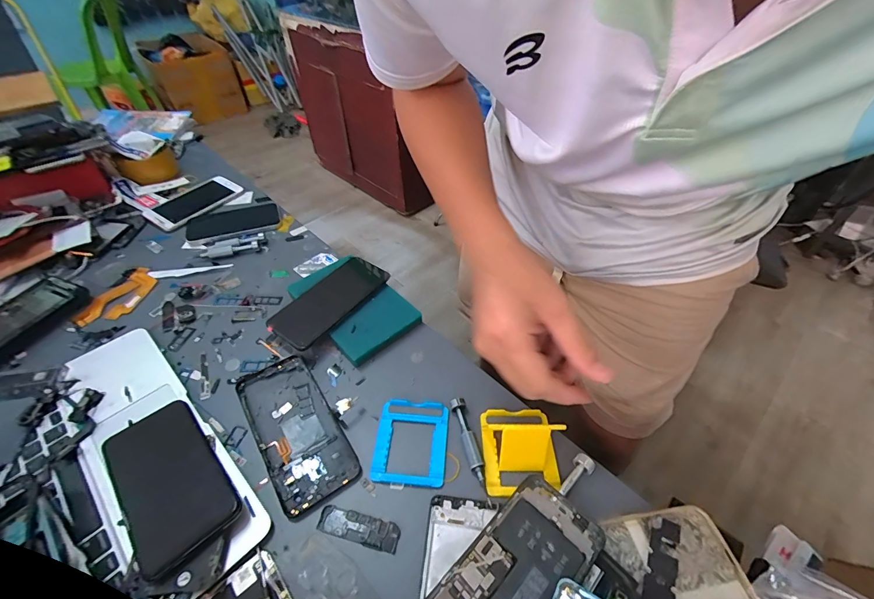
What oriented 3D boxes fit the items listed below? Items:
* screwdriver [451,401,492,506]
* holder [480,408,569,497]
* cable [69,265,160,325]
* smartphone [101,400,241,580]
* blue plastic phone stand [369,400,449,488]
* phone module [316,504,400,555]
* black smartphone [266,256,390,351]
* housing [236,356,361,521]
[{"bbox_3d":[0.033,0.147,0.377,0.015,0.011,0.103,-10,47,-8],"label":"screwdriver"},{"bbox_3d":[0.081,0.135,0.363,0.069,0.054,0.083,0,47,1],"label":"holder"},{"bbox_3d":[-0.443,-0.002,0.529,0.059,0.007,0.109,17,50,17],"label":"cable"},{"bbox_3d":[-0.248,0.161,0.348,0.076,0.010,0.162,-27,46,-37],"label":"smartphone"},{"bbox_3d":[-0.027,0.144,0.388,0.073,0.007,0.084,4,47,5],"label":"blue plastic phone stand"},{"bbox_3d":[-0.069,0.202,0.334,0.072,0.004,0.022,10,48,10],"label":"phone module"},{"bbox_3d":[-0.142,-0.003,0.498,0.078,0.008,0.158,27,53,24],"label":"black smartphone"},{"bbox_3d":[-0.149,0.132,0.397,0.076,0.012,0.169,-28,52,-23],"label":"housing"}]

